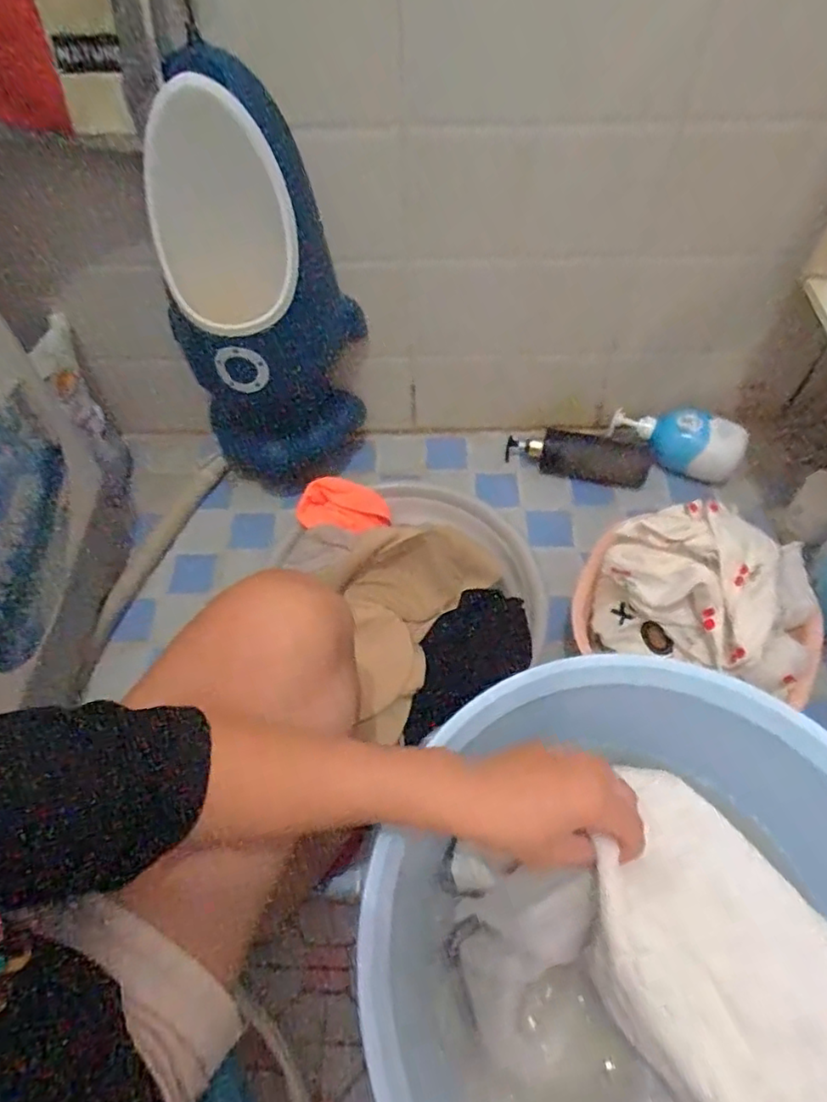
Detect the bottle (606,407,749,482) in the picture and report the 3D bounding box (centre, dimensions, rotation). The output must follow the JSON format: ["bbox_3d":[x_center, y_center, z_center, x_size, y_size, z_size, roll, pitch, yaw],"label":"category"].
[{"bbox_3d":[0.407,-0.172,0.956,0.196,0.078,0.074,13,55,13],"label":"bottle"}]

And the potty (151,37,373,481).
[{"bbox_3d":[-0.184,-0.292,0.818,0.242,0.569,0.191,-21,54,-12],"label":"potty"}]

